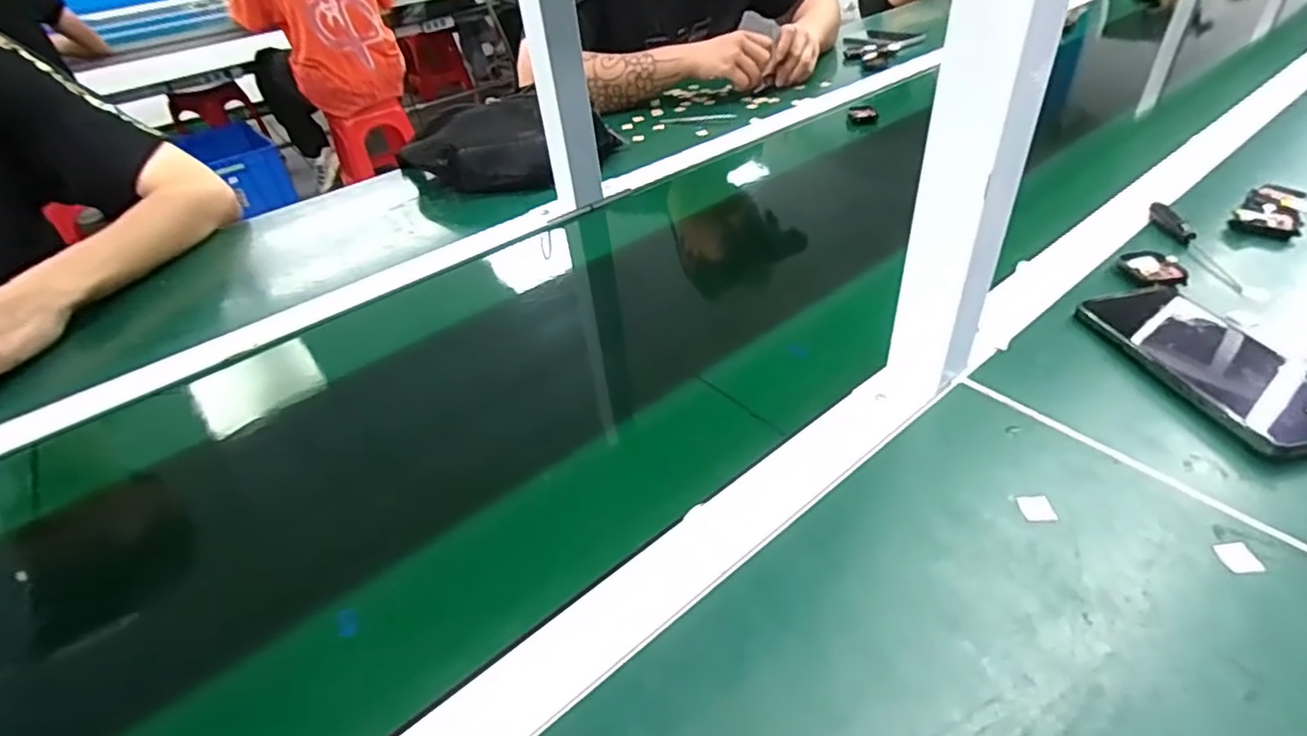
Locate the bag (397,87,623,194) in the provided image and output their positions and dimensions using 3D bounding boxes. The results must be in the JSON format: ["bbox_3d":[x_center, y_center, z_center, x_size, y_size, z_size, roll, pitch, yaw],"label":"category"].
[{"bbox_3d":[-0.190,-0.290,0.805,0.279,0.088,0.137,-8,39,-1],"label":"bag"}]

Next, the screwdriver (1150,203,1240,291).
[{"bbox_3d":[0.467,-0.109,0.539,0.020,0.013,0.132,-1,40,8],"label":"screwdriver"}]

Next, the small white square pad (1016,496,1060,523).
[{"bbox_3d":[0.217,0.079,0.352,0.017,0.004,0.016,-7,46,7],"label":"small white square pad"}]

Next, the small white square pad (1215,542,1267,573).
[{"bbox_3d":[0.300,0.096,0.320,0.017,0.004,0.018,-2,40,7],"label":"small white square pad"}]

